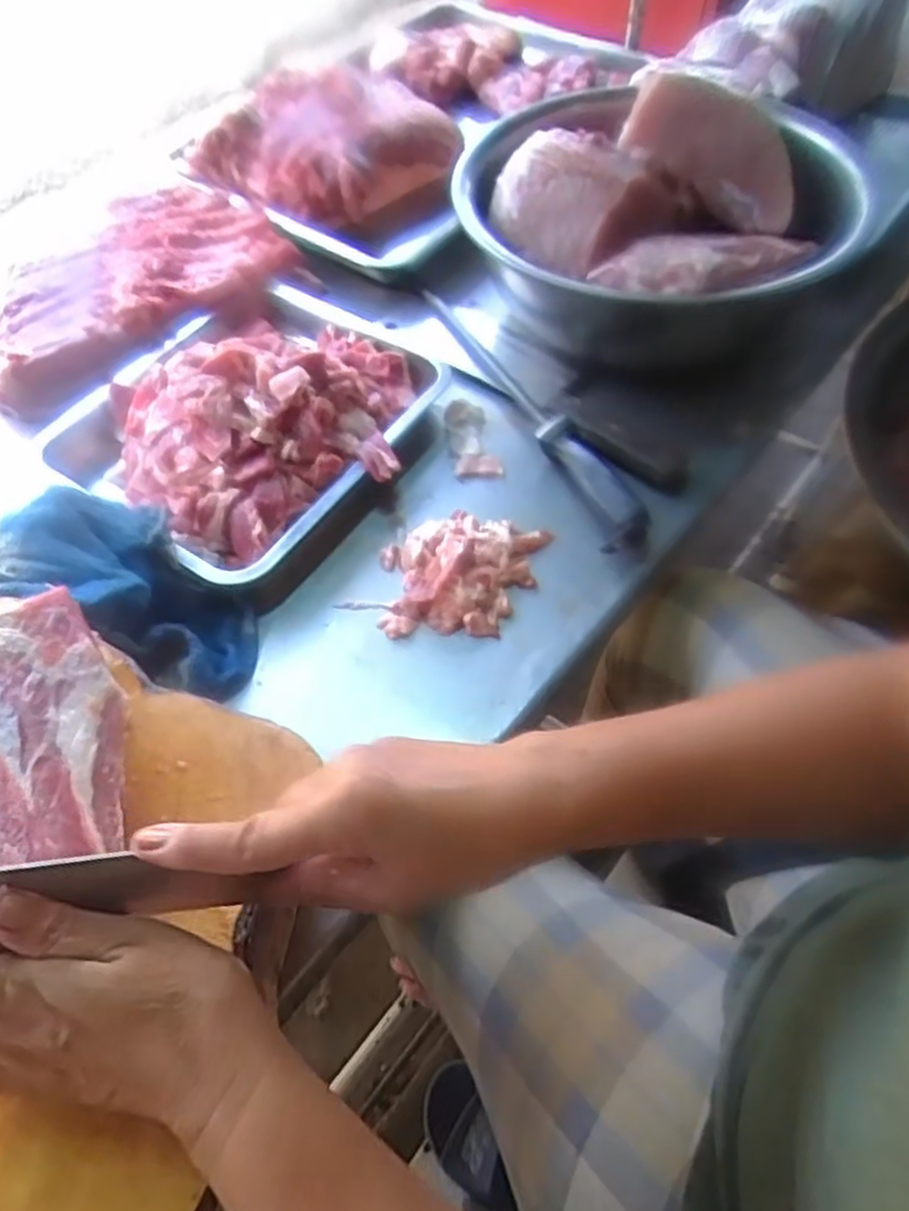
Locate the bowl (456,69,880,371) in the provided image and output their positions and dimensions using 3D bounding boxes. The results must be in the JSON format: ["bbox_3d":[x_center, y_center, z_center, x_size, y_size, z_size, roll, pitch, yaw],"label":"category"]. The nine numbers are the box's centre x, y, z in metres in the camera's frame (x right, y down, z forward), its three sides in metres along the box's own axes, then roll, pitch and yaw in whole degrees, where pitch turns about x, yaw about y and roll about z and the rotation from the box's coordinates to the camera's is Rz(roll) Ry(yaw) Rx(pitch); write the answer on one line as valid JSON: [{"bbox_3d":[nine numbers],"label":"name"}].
[{"bbox_3d":[0.189,-0.381,0.724,0.338,0.180,0.336,0,55,0],"label":"bowl"}]

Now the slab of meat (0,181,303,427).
[{"bbox_3d":[-0.323,-0.321,0.750,0.196,0.063,0.355,33,61,20],"label":"slab of meat"}]

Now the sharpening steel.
[{"bbox_3d":[0.064,-0.197,0.691,0.038,0.044,0.383,-20,58,-14],"label":"sharpening steel"}]

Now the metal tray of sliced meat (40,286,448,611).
[{"bbox_3d":[-0.178,-0.174,0.650,0.282,0.084,0.305,26,59,17],"label":"metal tray of sliced meat"}]

